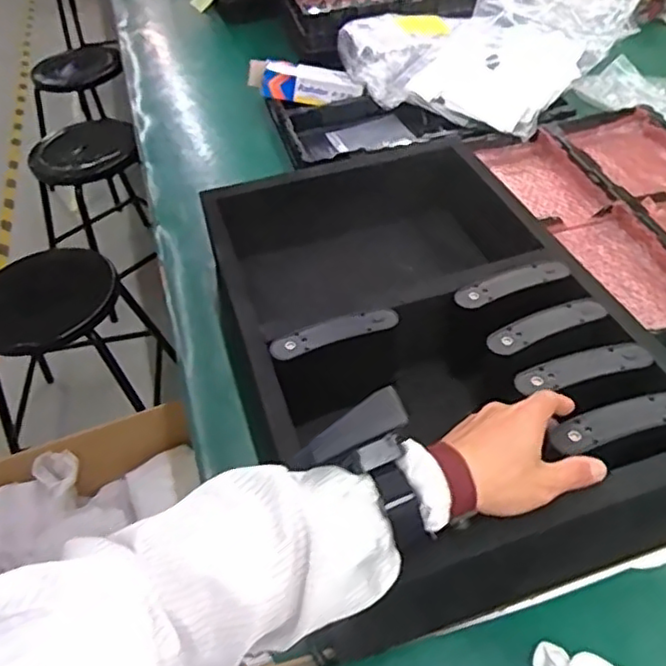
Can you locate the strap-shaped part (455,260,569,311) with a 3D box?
[{"bbox_3d":[0.180,-0.053,0.664,0.121,0.013,0.034,-19,46,-12],"label":"strap-shaped part"}]

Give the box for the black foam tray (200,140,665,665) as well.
[{"bbox_3d":[0.092,0.005,0.694,0.358,0.130,0.537,-15,45,-8],"label":"black foam tray"}]

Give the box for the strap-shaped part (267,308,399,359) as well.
[{"bbox_3d":[0.001,-0.002,0.628,0.124,0.007,0.028,-18,66,-9],"label":"strap-shaped part"}]

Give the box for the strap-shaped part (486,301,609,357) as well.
[{"bbox_3d":[0.199,-0.007,0.616,0.115,0.013,0.030,-18,46,-11],"label":"strap-shaped part"}]

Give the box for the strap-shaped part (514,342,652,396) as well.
[{"bbox_3d":[0.223,0.032,0.578,0.122,0.006,0.031,-14,45,-7],"label":"strap-shaped part"}]

